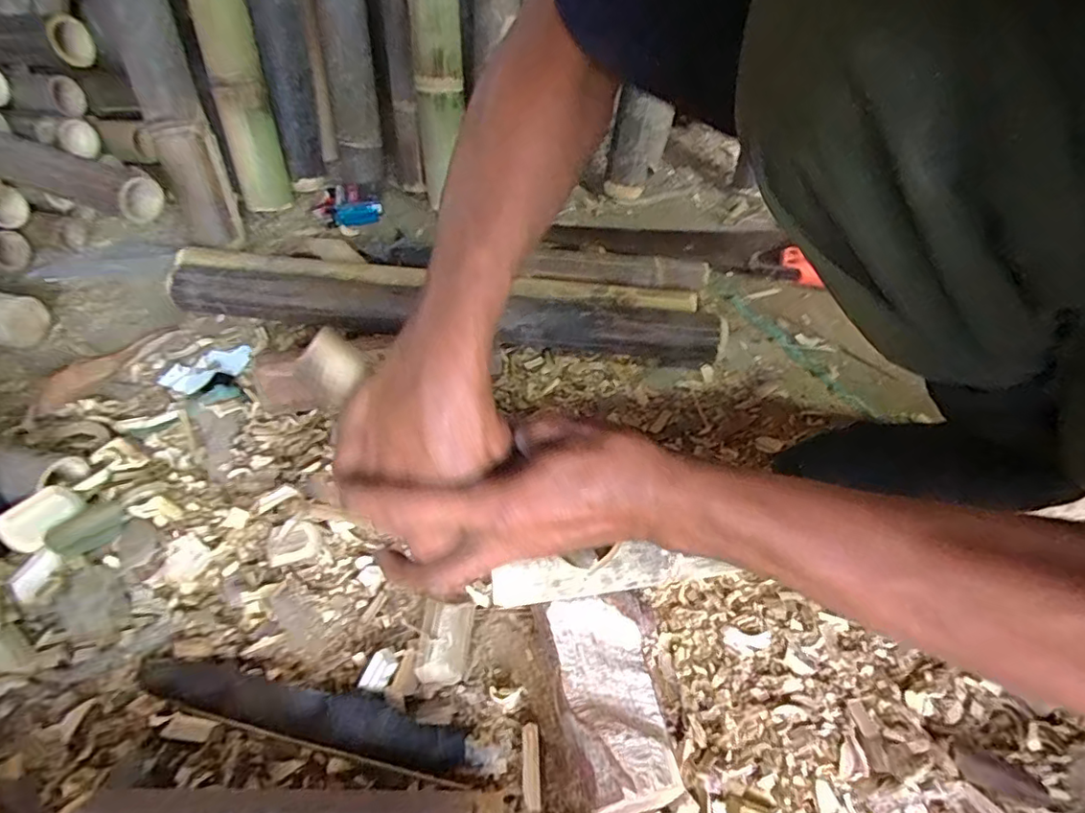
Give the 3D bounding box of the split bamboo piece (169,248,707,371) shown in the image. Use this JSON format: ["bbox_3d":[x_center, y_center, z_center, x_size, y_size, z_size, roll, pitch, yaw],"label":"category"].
[{"bbox_3d":[-0.128,-0.126,0.700,0.667,0.060,0.107,6,50,3],"label":"split bamboo piece"}]

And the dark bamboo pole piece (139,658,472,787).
[{"bbox_3d":[-0.178,0.222,0.414,0.259,0.022,0.037,12,50,9],"label":"dark bamboo pole piece"}]

